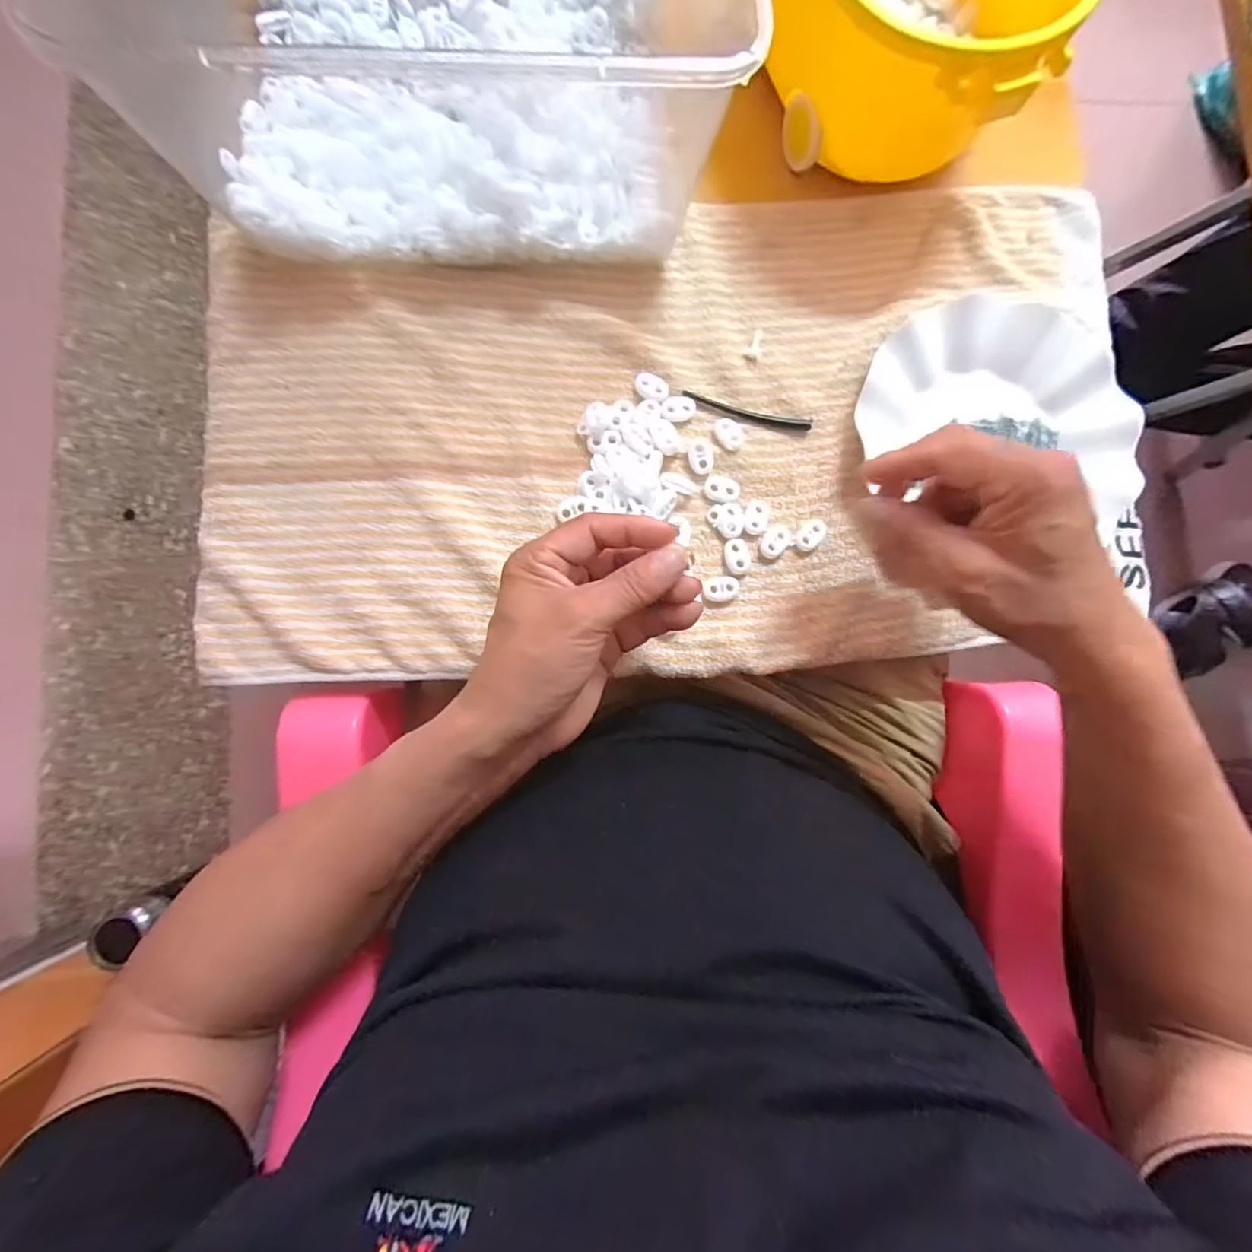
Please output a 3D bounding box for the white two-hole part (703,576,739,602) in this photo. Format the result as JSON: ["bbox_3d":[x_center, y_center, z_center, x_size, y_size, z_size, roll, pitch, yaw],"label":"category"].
[{"bbox_3d":[0.059,-0.023,0.351,0.022,0.004,0.015,-5,81,-2],"label":"white two-hole part"}]

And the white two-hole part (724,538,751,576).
[{"bbox_3d":[0.070,-0.044,0.355,0.016,0.004,0.023,-9,81,-3],"label":"white two-hole part"}]

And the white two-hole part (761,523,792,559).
[{"bbox_3d":[0.095,-0.054,0.359,0.015,0.006,0.024,38,82,5],"label":"white two-hole part"}]

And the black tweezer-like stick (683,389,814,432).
[{"bbox_3d":[0.079,-0.139,0.366,0.085,0.005,0.009,12,80,0],"label":"black tweezer-like stick"}]

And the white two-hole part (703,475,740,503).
[{"bbox_3d":[0.062,-0.087,0.359,0.022,0.004,0.015,12,80,1],"label":"white two-hole part"}]

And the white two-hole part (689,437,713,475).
[{"bbox_3d":[0.048,-0.108,0.360,0.014,0.004,0.022,-12,106,1],"label":"white two-hole part"}]

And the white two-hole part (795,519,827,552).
[{"bbox_3d":[0.119,-0.058,0.362,0.014,0.005,0.022,35,81,4],"label":"white two-hole part"}]

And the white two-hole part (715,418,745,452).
[{"bbox_3d":[0.066,-0.123,0.364,0.016,0.005,0.022,-39,84,-7],"label":"white two-hole part"}]

